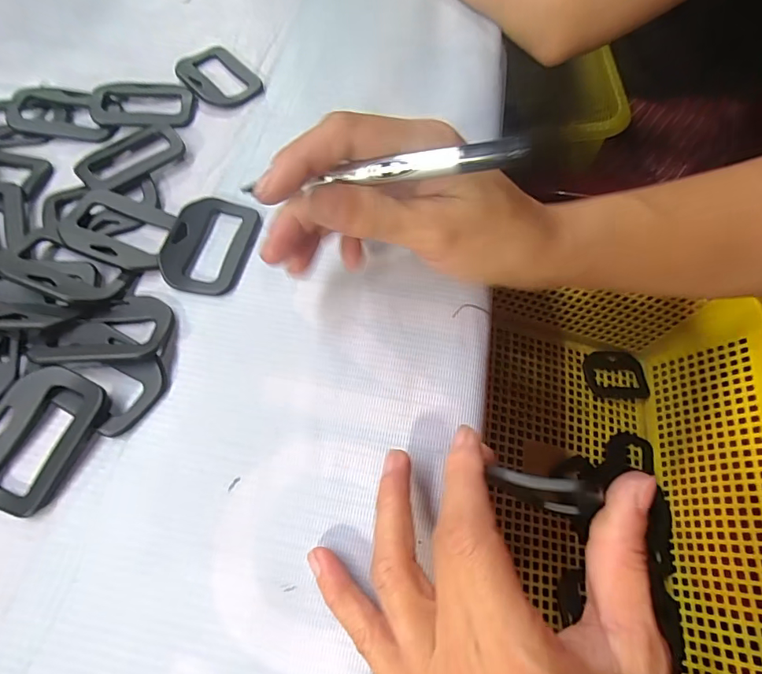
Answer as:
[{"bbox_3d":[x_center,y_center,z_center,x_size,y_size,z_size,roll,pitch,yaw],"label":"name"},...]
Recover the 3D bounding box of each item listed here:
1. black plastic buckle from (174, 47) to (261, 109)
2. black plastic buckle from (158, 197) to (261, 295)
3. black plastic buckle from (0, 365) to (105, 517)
[{"bbox_3d":[-0.112,-0.177,0.316,0.042,0.007,0.059,-36,70,-18],"label":"black plastic buckle"},{"bbox_3d":[-0.097,-0.052,0.253,0.046,0.008,0.061,11,64,3],"label":"black plastic buckle"},{"bbox_3d":[-0.152,0.043,0.201,0.040,0.011,0.060,21,64,8],"label":"black plastic buckle"}]

